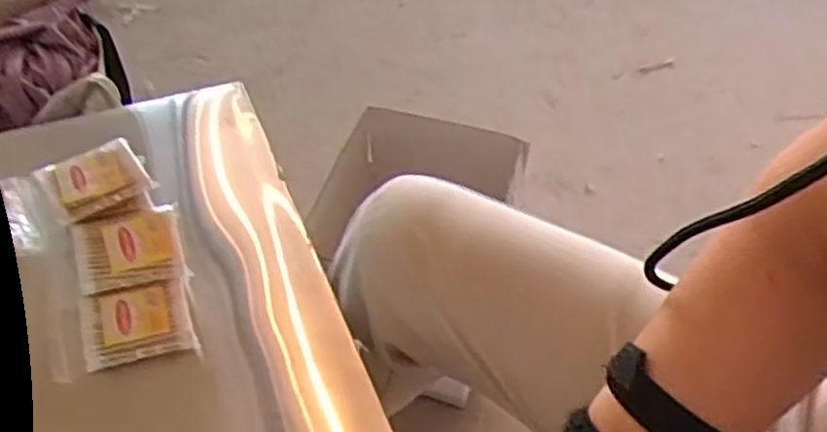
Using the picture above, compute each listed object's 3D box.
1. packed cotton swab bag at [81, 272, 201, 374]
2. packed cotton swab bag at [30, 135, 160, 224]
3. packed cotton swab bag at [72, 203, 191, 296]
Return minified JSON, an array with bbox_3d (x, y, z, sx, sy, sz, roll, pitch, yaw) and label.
[{"bbox_3d":[-0.192,0.073,0.537,0.072,0.016,0.051,-12,53,-14],"label":"packed cotton swab bag"},{"bbox_3d":[-0.237,-0.028,0.573,0.072,0.018,0.054,-28,58,-24],"label":"packed cotton swab bag"},{"bbox_3d":[-0.204,0.023,0.555,0.071,0.012,0.055,-11,68,-19],"label":"packed cotton swab bag"}]

